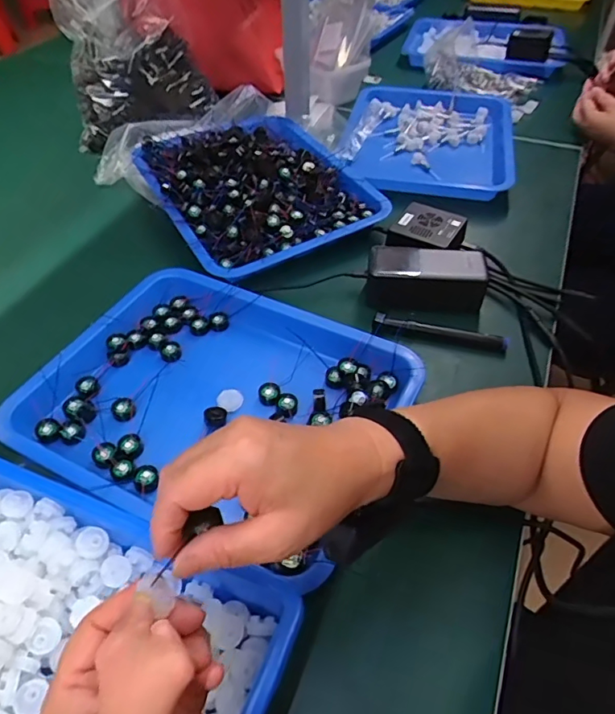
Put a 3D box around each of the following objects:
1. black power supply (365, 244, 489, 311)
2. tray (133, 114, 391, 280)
[{"bbox_3d":[0.133,-0.091,0.582,0.130,0.042,0.061,5,48,4],"label":"black power supply"},{"bbox_3d":[-0.074,-0.247,0.706,0.265,0.061,0.332,-25,52,-21],"label":"tray"}]

